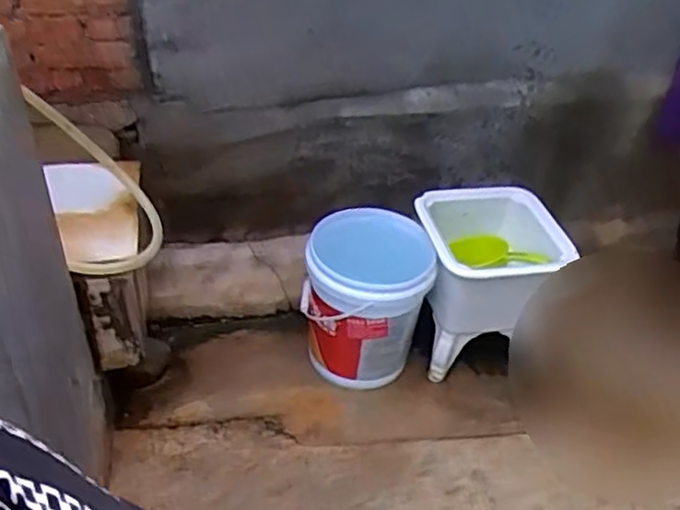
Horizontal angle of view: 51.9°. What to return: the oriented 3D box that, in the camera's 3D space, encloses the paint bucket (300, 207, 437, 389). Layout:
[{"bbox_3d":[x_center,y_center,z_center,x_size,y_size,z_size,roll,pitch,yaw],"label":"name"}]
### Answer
[{"bbox_3d":[0.075,0.124,1.883,0.318,0.391,0.355,6,38,3],"label":"paint bucket"}]

